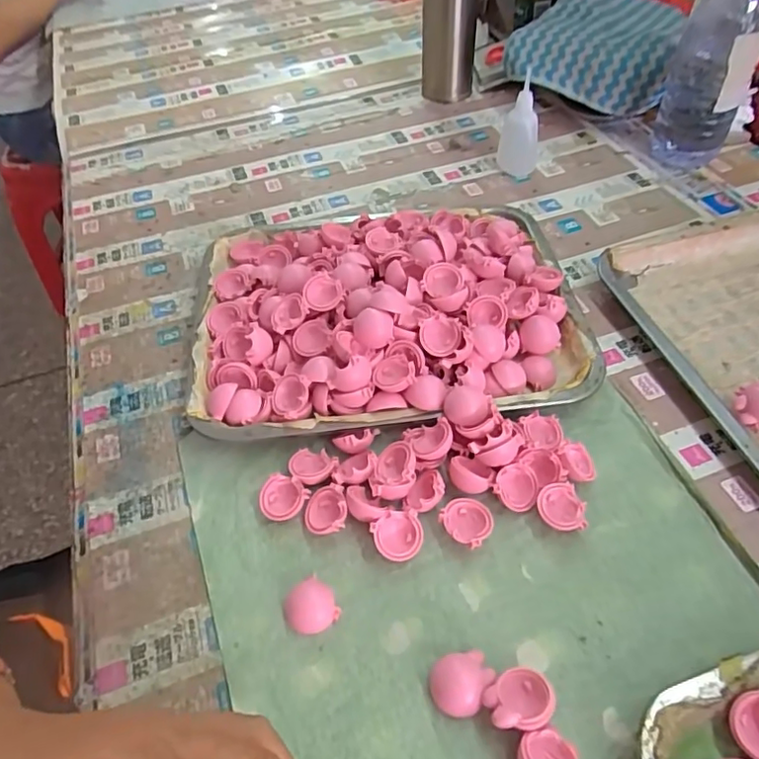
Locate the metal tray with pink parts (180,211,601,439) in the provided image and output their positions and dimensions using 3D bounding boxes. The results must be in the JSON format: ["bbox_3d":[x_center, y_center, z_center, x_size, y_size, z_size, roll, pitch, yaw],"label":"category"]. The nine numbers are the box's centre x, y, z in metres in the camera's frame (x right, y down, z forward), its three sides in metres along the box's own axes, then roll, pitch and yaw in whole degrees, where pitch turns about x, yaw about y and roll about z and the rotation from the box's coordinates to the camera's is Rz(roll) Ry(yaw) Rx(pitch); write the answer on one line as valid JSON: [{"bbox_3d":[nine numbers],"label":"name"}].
[{"bbox_3d":[0.002,-0.059,0.462,0.295,0.052,0.245,-6,49,-1],"label":"metal tray with pink parts"}]

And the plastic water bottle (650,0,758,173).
[{"bbox_3d":[0.316,-0.297,0.554,0.068,0.189,0.071,15,52,16],"label":"plastic water bottle"}]

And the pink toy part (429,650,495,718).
[{"bbox_3d":[0.043,0.157,0.301,0.033,0.012,0.027,-22,51,-14],"label":"pink toy part"}]

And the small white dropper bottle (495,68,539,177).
[{"bbox_3d":[0.146,-0.257,0.596,0.040,0.093,0.035,-5,49,0],"label":"small white dropper bottle"}]

